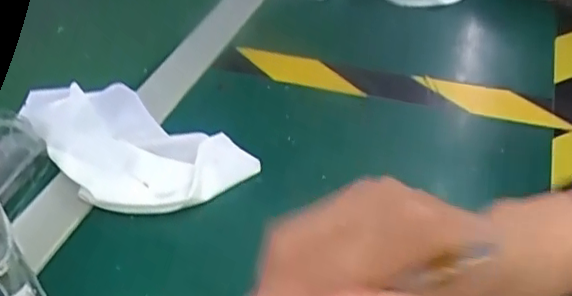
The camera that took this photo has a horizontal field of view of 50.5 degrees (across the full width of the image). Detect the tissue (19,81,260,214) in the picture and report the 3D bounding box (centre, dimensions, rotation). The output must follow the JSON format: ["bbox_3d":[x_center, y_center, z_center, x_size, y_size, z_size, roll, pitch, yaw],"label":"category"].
[{"bbox_3d":[-0.117,-0.007,0.432,0.178,0.019,0.094,31,50,32],"label":"tissue"}]

